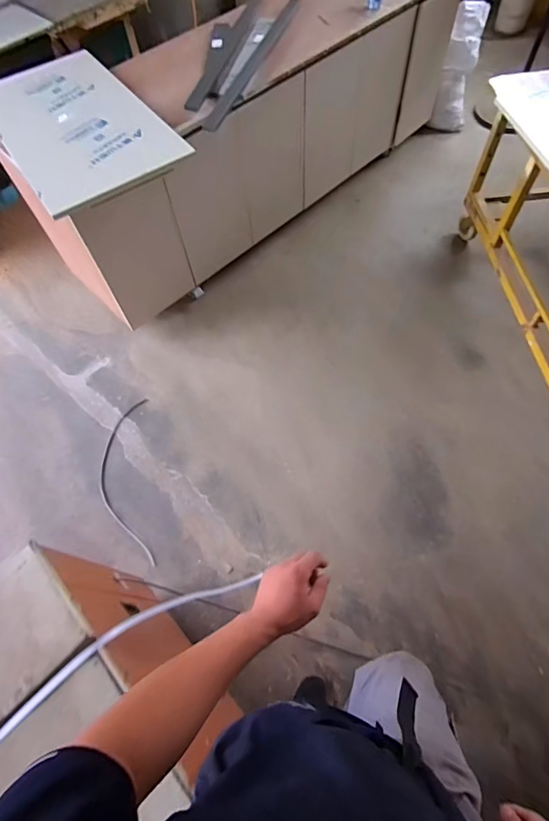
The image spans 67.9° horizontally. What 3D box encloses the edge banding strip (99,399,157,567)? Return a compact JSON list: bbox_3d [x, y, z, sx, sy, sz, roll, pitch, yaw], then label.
[{"bbox_3d":[-0.581,0.271,1.597,0.219,0.016,0.699,-13,63,-3],"label":"edge banding strip"}]

